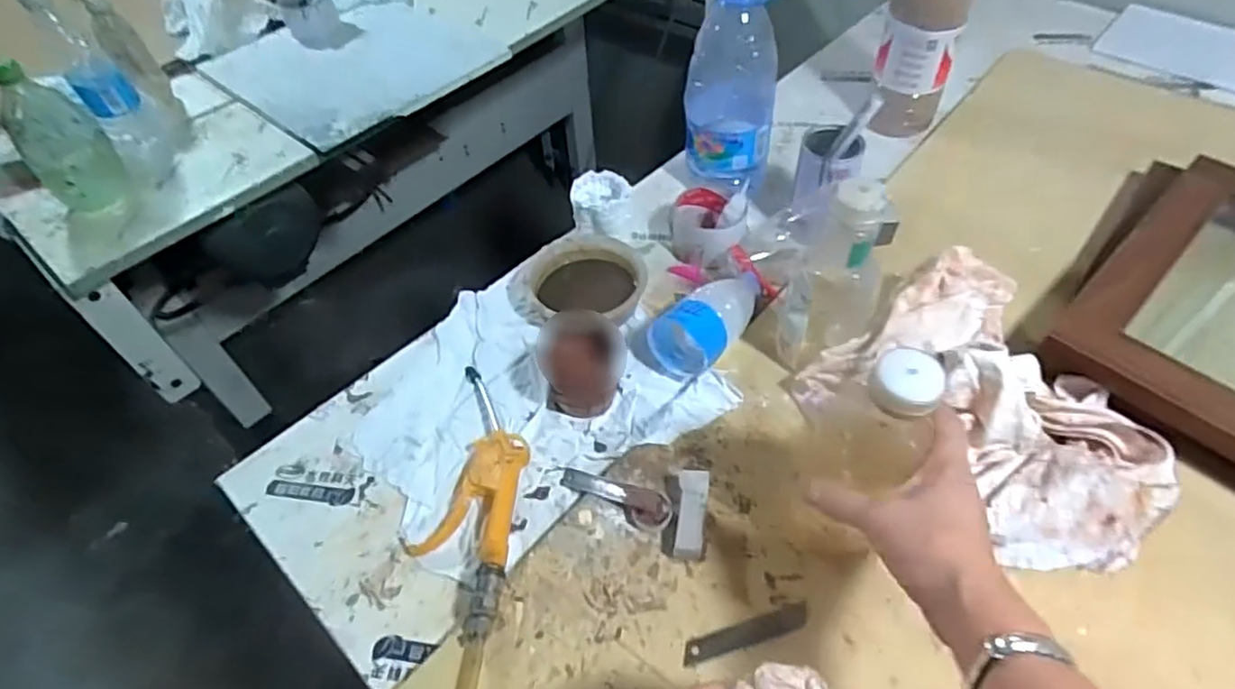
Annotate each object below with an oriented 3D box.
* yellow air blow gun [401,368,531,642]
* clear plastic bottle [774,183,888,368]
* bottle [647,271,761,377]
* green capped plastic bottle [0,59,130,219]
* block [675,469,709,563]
[{"bbox_3d":[-0.122,0.114,0.570,0.089,0.028,0.249,4,51,6],"label":"yellow air blow gun"},{"bbox_3d":[0.187,-0.052,0.573,0.072,0.203,0.068,23,56,20],"label":"clear plastic bottle"},{"bbox_3d":[0.096,-0.038,0.657,0.068,0.065,0.147,33,60,26],"label":"bottle"},{"bbox_3d":[-0.664,-0.241,0.804,0.073,0.174,0.087,37,61,28],"label":"green capped plastic bottle"},{"bbox_3d":[0.059,0.138,0.538,0.022,0.027,0.073,6,52,8],"label":"block"}]

